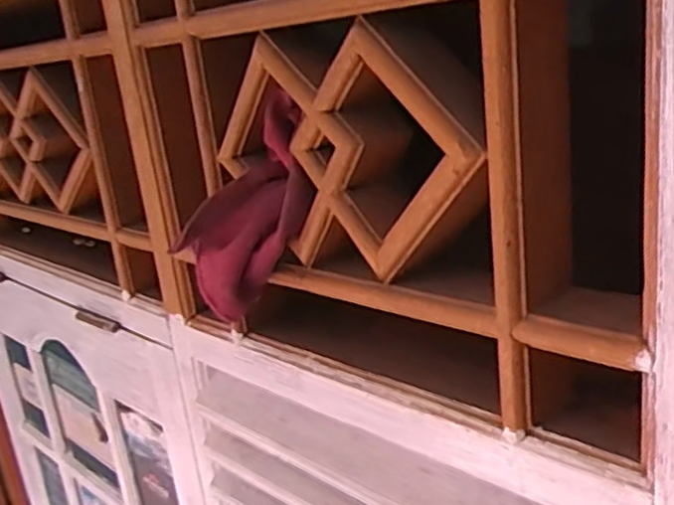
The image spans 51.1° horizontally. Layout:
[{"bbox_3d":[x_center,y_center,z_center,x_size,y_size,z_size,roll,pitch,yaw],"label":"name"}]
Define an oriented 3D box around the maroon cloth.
[{"bbox_3d":[-0.060,-0.032,0.484,0.067,0.163,0.053,22,4,-27],"label":"maroon cloth"}]

